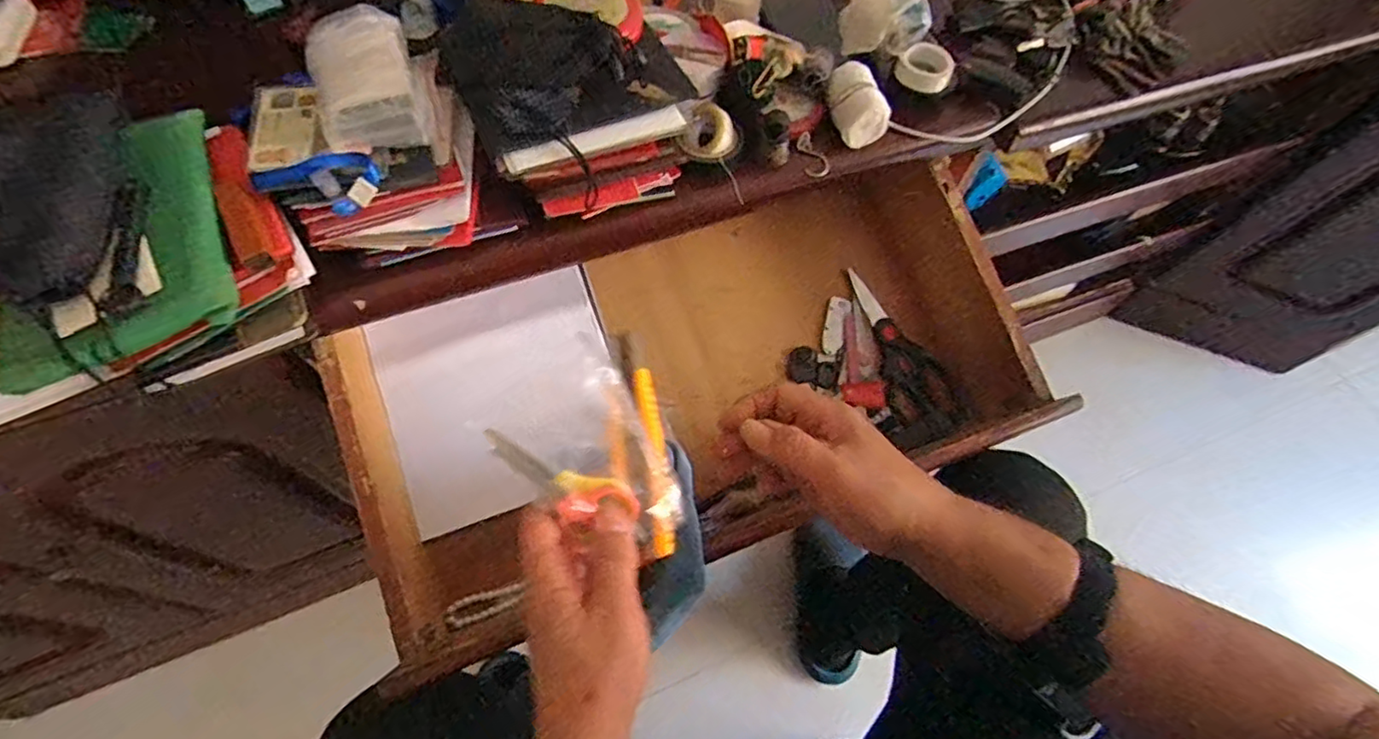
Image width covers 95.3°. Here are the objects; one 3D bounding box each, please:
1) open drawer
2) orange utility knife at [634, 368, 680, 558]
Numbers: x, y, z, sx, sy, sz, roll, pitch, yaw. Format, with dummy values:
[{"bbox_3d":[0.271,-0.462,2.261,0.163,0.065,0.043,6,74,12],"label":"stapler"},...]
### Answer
[{"bbox_3d":[0.011,0.007,0.608,0.601,0.136,0.332,-15,65,-11],"label":"open drawer"},{"bbox_3d":[-0.019,0.053,0.379,0.018,0.012,0.112,-7,75,-7],"label":"orange utility knife"}]

